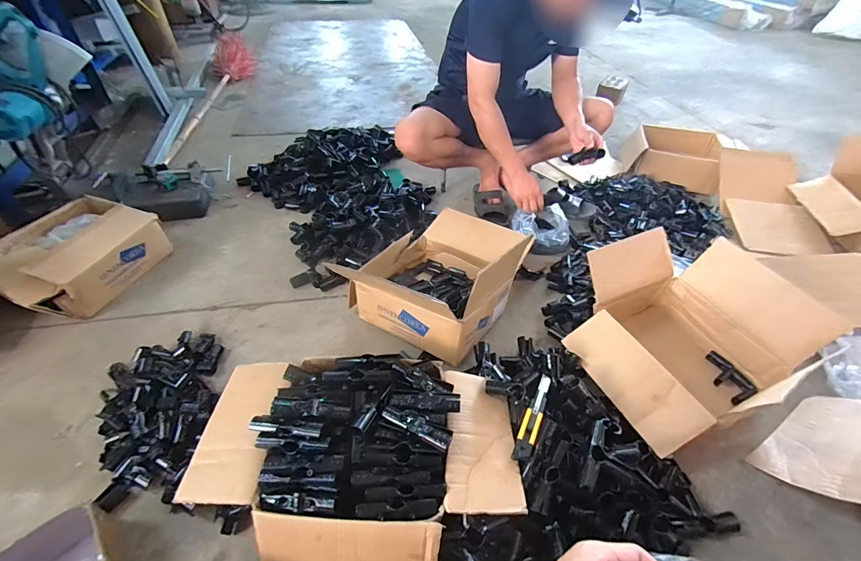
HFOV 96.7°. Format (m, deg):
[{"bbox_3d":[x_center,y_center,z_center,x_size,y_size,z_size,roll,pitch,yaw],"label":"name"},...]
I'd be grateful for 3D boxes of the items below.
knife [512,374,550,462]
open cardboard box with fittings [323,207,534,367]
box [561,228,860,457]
[{"bbox_3d":[0.205,0.261,0.747,0.032,0.011,0.192,22,48,19],"label":"knife"},{"bbox_3d":[0.052,-0.061,1.036,0.348,0.231,0.463,26,50,23],"label":"open cardboard box with fittings"},{"bbox_3d":[0.580,0.132,0.914,0.480,0.270,0.414,-16,47,-20],"label":"box"}]

